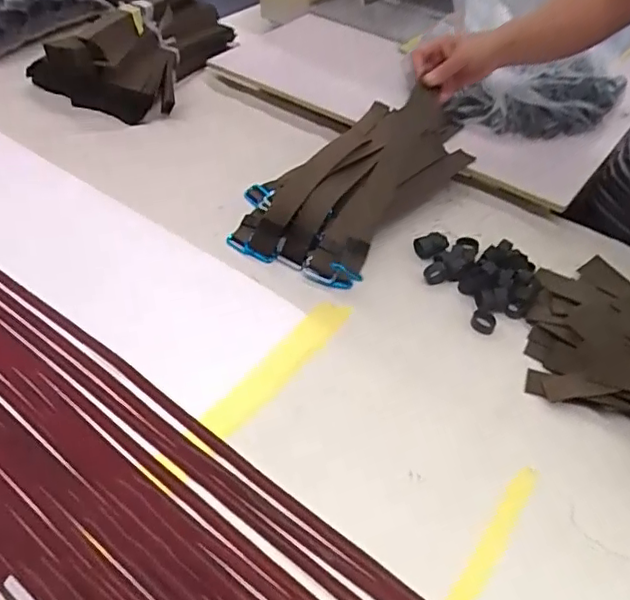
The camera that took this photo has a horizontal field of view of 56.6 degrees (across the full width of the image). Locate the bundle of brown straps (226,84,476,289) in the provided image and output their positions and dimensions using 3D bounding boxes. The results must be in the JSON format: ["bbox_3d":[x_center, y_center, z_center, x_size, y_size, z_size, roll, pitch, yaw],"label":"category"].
[{"bbox_3d":[0.062,-0.209,0.970,0.257,0.094,0.436,29,50,24],"label":"bundle of brown straps"}]

